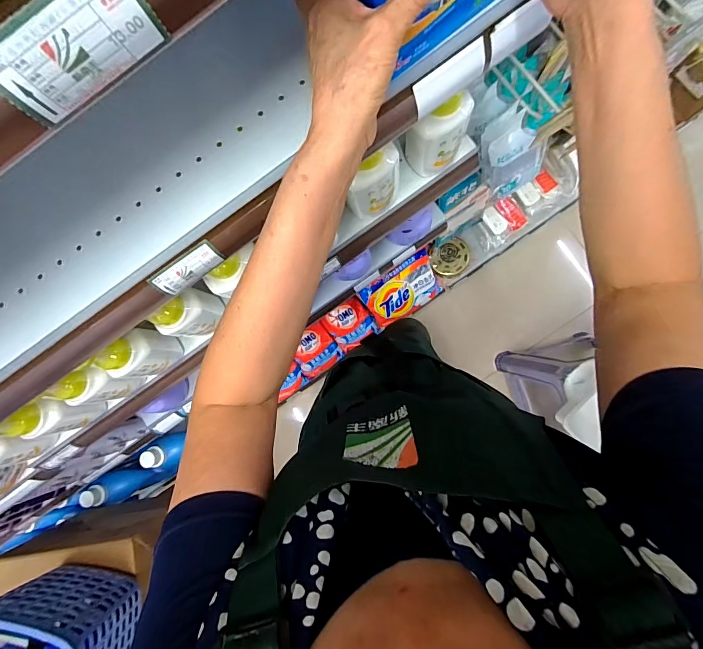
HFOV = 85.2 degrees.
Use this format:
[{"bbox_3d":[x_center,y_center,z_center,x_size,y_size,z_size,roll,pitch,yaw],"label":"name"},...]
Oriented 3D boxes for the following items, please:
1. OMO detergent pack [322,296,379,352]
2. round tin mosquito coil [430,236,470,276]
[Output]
[{"bbox_3d":[-0.005,-0.003,1.278,0.145,0.055,0.159,-36,117,1],"label":"OMO detergent pack"},{"bbox_3d":[0.338,-0.232,1.310,0.127,0.039,0.124,0,86,6],"label":"round tin mosquito coil"}]

